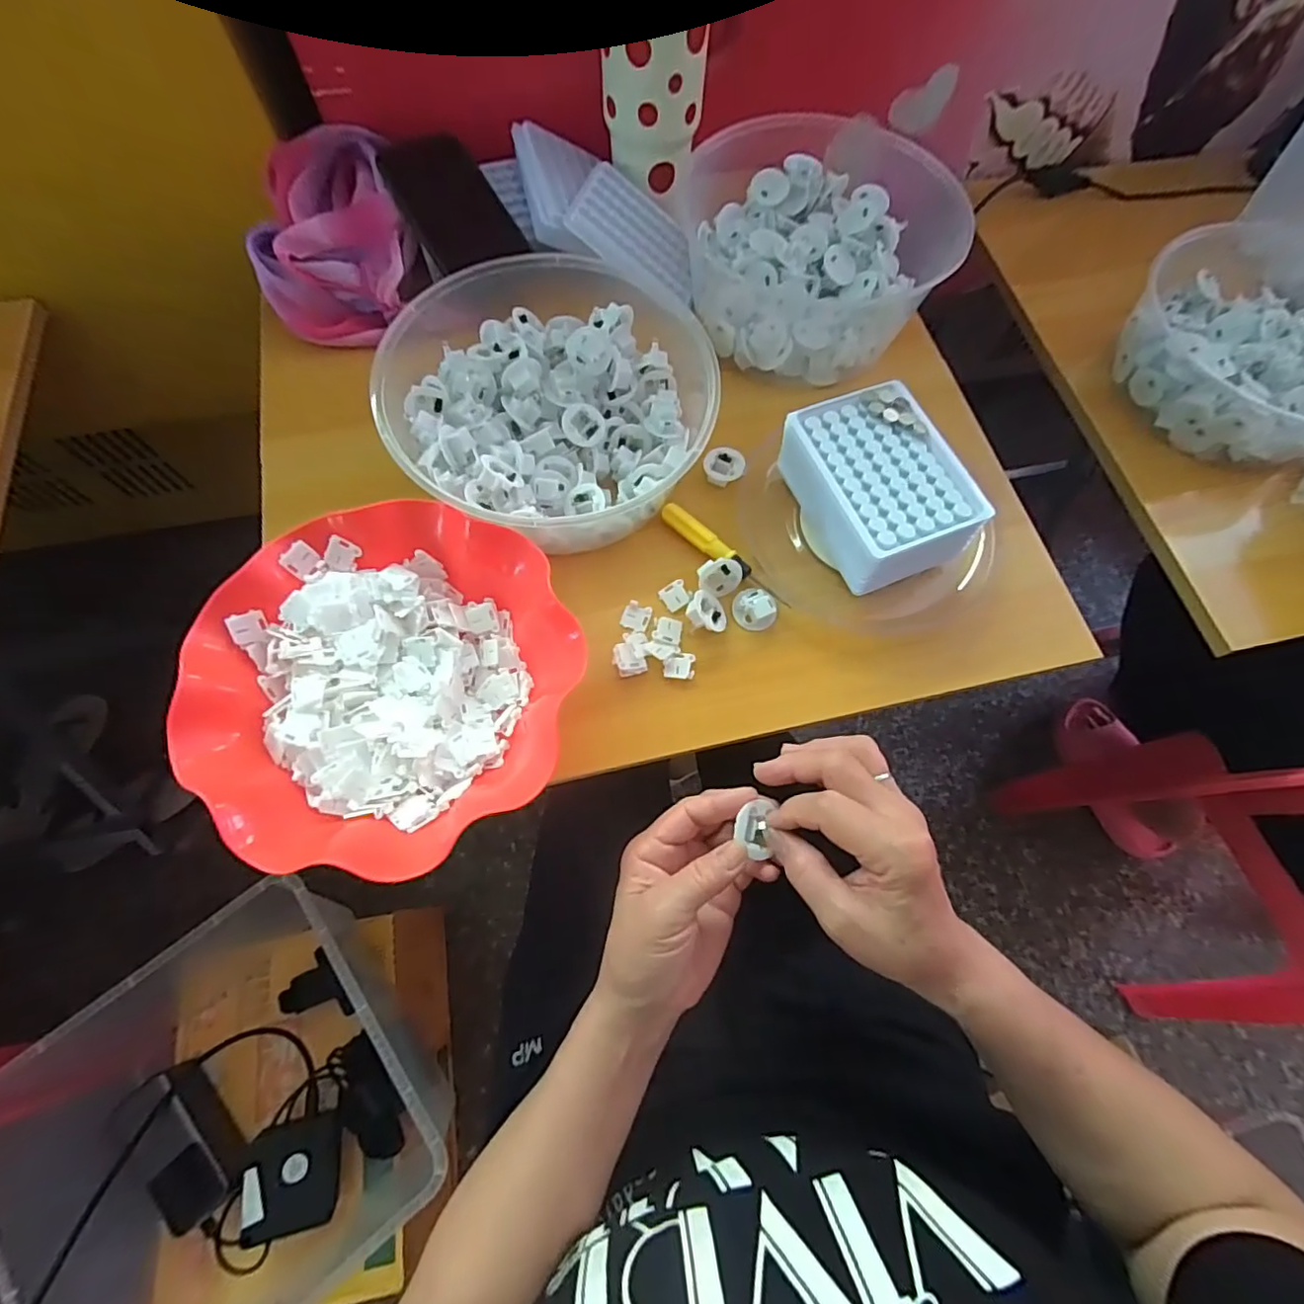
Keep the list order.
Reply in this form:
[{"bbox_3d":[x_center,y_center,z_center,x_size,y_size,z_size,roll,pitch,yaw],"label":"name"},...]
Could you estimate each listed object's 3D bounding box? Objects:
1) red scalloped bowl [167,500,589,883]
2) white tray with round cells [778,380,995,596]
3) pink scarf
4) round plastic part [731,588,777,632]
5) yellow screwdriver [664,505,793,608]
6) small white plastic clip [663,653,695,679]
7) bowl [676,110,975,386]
[{"bbox_3d":[-0.162,0.018,0.364,0.217,0.059,0.216,1,70,-2],"label":"red scalloped bowl"},{"bbox_3d":[0.164,-0.117,0.431,0.097,0.063,0.134,-23,73,-10],"label":"white tray with round cells"},{"bbox_3d":[-0.270,-0.364,0.502,0.120,0.064,0.186,-10,71,-6],"label":"pink scarf"},{"bbox_3d":[0.074,-0.032,0.419,0.028,0.013,0.032,-24,73,-11],"label":"round plastic part"},{"bbox_3d":[0.053,-0.072,0.436,0.117,0.016,0.015,41,73,12],"label":"yellow screwdriver"},{"bbox_3d":[0.019,0.010,0.406,0.022,0.005,0.018,1,70,-2],"label":"small white plastic clip"},{"bbox_3d":[0.139,-0.353,0.506,0.212,0.104,0.226,-8,70,-5],"label":"bowl"}]

